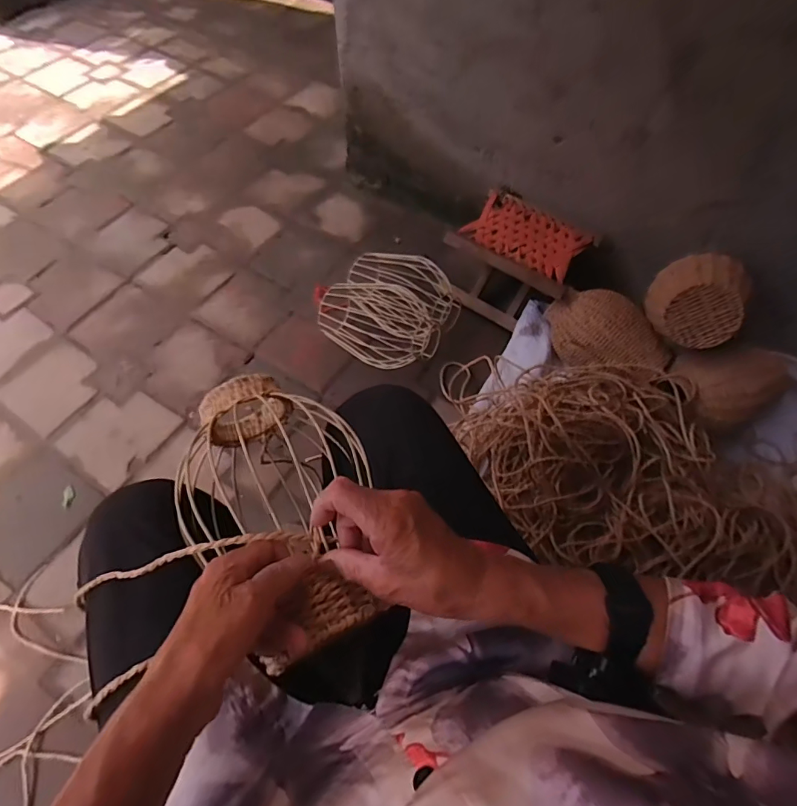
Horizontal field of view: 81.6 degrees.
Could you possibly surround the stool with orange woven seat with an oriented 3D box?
[{"bbox_3d":[0.283,-0.335,1.100,0.273,0.166,0.241,30,64,14],"label":"stool with orange woven seat"}]

